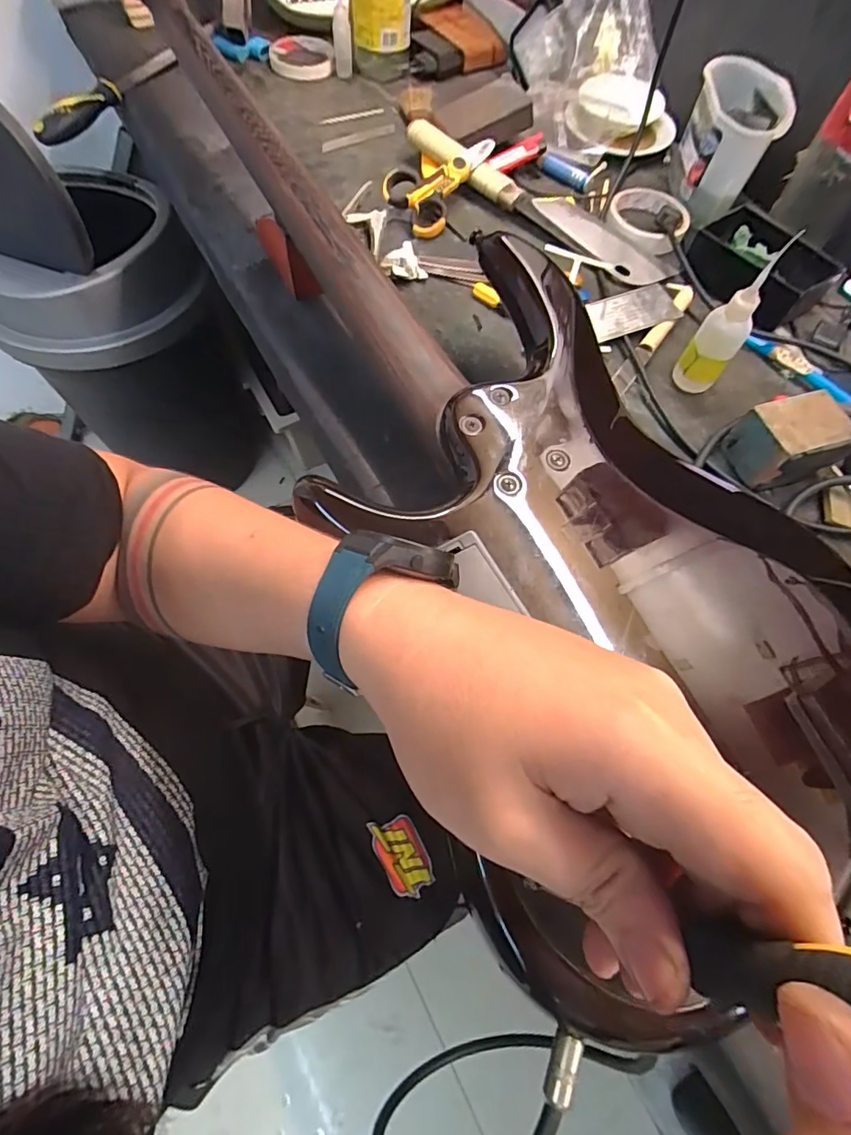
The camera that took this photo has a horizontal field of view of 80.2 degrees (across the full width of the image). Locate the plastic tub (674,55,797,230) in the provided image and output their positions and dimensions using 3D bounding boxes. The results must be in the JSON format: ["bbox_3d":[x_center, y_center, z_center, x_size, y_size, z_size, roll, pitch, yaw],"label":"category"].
[{"bbox_3d":[0.325,-0.460,0.557,0.088,0.098,0.142,22,66,7],"label":"plastic tub"}]

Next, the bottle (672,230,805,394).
[{"bbox_3d":[0.251,-0.199,0.422,0.036,0.117,0.032,41,70,14],"label":"bottle"}]

